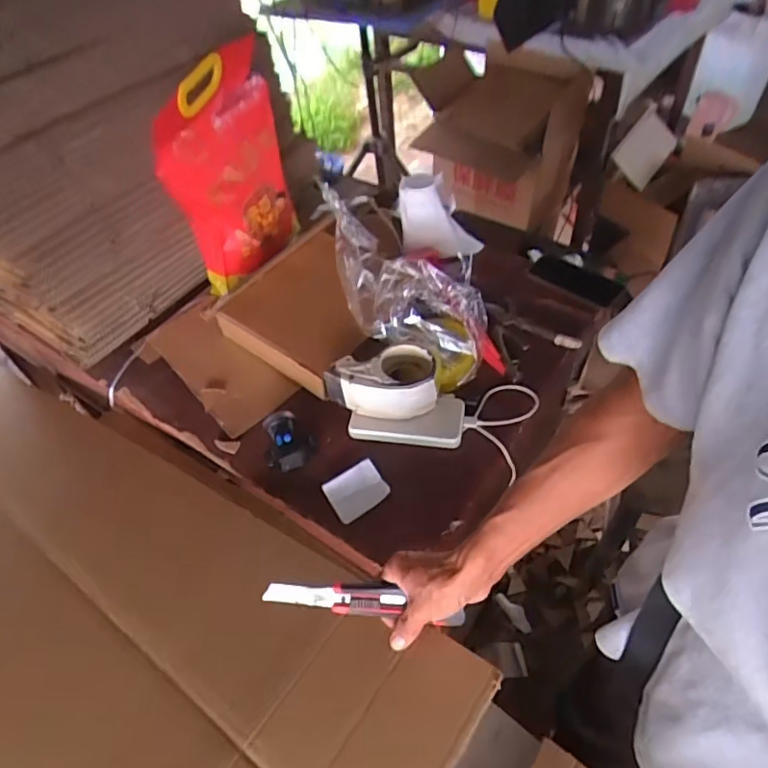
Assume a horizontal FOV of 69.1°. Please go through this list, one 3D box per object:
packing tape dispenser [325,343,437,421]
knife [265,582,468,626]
[{"bbox_3d":[-0.006,0.001,0.836,0.163,0.091,0.096,-6,50,0],"label":"packing tape dispenser"},{"bbox_3d":[-0.021,0.223,0.579,0.204,0.022,0.029,4,51,5],"label":"knife"}]

